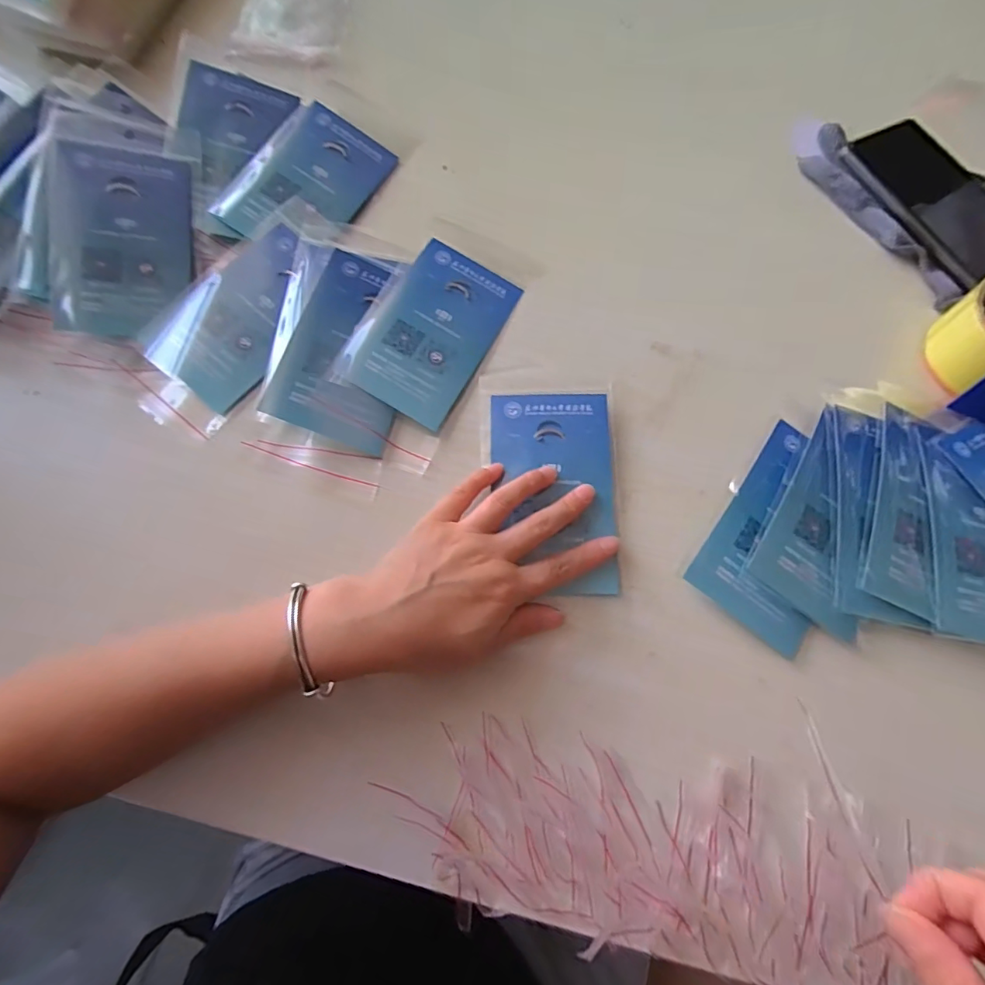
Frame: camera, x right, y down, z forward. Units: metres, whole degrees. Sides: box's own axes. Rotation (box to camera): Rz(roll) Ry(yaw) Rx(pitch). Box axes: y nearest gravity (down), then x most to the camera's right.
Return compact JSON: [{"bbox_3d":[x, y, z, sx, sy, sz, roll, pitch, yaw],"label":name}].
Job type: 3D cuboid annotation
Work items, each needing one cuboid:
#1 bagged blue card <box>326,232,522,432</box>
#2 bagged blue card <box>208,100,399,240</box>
[{"bbox_3d":[-0.043,-0.119,0.367,0.087,0.004,0.136,28,72,-2],"label":"bagged blue card"},{"bbox_3d":[-0.144,-0.244,0.398,0.087,0.004,0.134,30,74,-5],"label":"bagged blue card"}]

